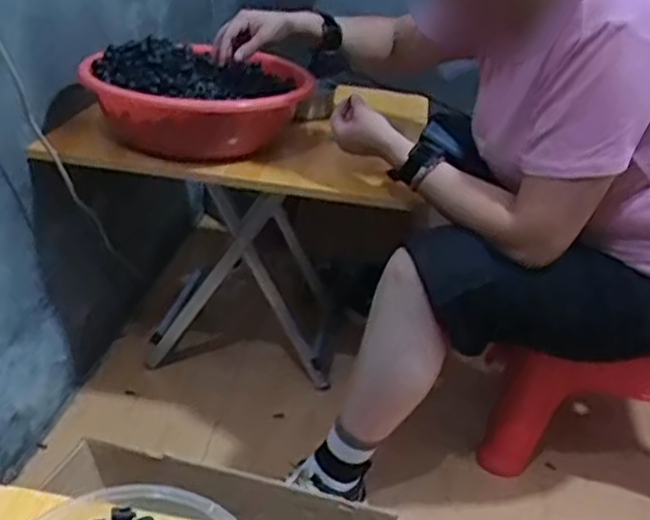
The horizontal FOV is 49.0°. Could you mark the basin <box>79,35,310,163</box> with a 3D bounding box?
[{"bbox_3d":[-0.200,-0.253,1.122,0.333,0.131,0.301,-4,29,-19],"label":"basin"}]

